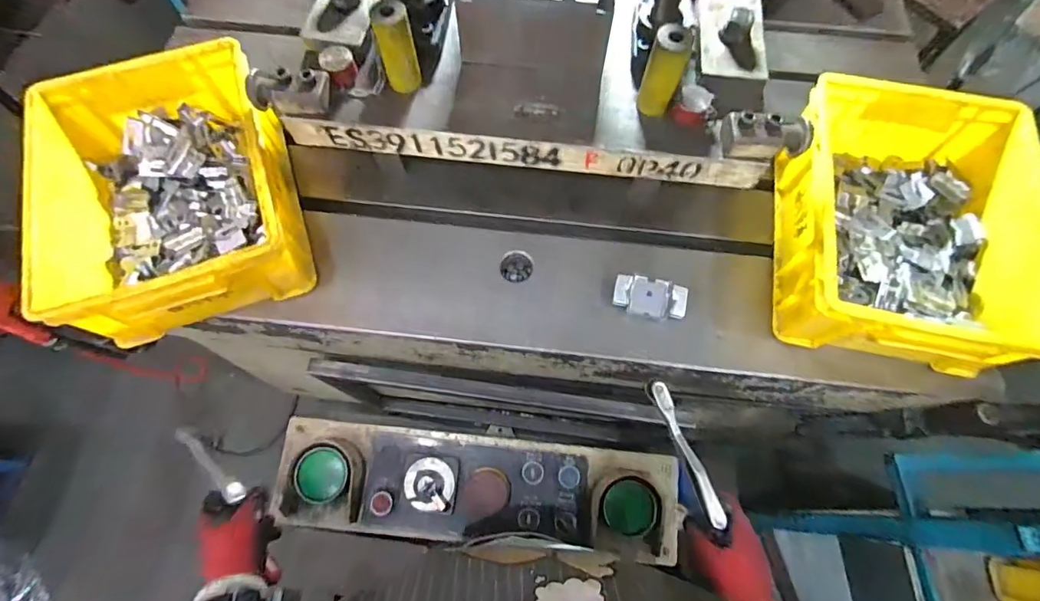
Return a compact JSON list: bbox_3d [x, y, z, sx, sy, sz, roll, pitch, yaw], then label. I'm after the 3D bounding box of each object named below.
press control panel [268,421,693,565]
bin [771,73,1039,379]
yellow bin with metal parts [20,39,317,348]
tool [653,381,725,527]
[{"bbox_3d":[-0.058,0.259,0.662,0.538,0.080,0.142,5,68,0],"label":"press control panel"},{"bbox_3d":[0.468,-0.097,0.608,0.283,0.123,0.341,10,68,2],"label":"bin"},{"bbox_3d":[-0.442,-0.141,0.615,0.264,0.119,0.344,-17,70,-8],"label":"yellow bin with metal parts"},{"bbox_3d":[0.193,0.173,0.552,0.019,0.010,0.166,-16,64,-8],"label":"tool"}]

